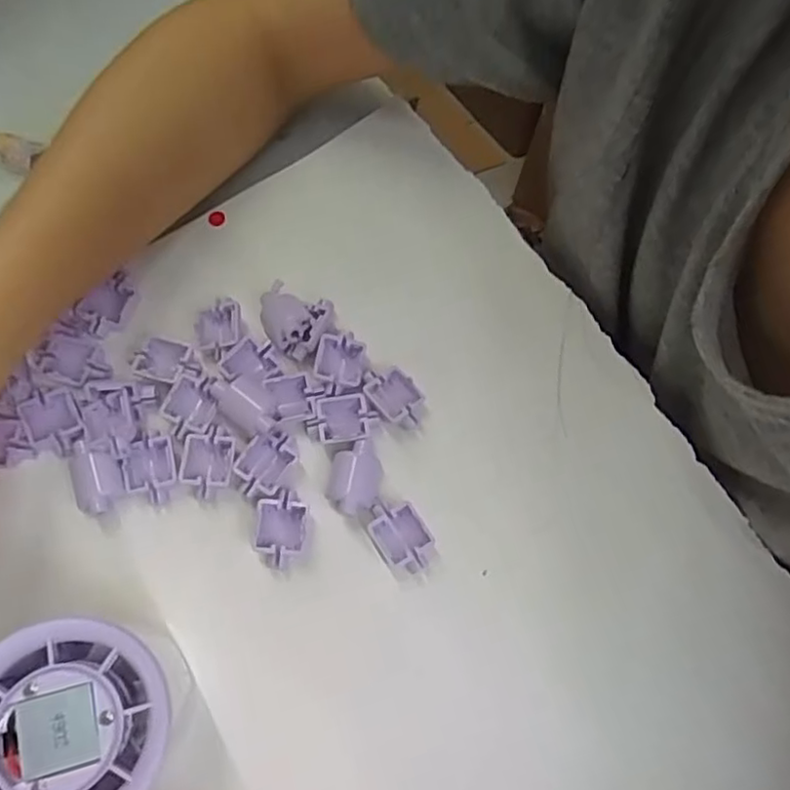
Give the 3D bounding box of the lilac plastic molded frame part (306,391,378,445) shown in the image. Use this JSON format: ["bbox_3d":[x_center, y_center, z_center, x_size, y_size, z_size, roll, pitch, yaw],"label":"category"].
[{"bbox_3d":[-0.022,0.010,0.260,0.027,0.008,0.020,-3,70,-4],"label":"lilac plastic molded frame part"}]

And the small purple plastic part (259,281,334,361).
[{"bbox_3d":[-0.045,-0.033,0.273,0.033,0.020,0.028,28,71,8],"label":"small purple plastic part"}]

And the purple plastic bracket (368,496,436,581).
[{"bbox_3d":[0.002,0.055,0.247,0.020,0.011,0.033,-32,74,-14],"label":"purple plastic bracket"}]

